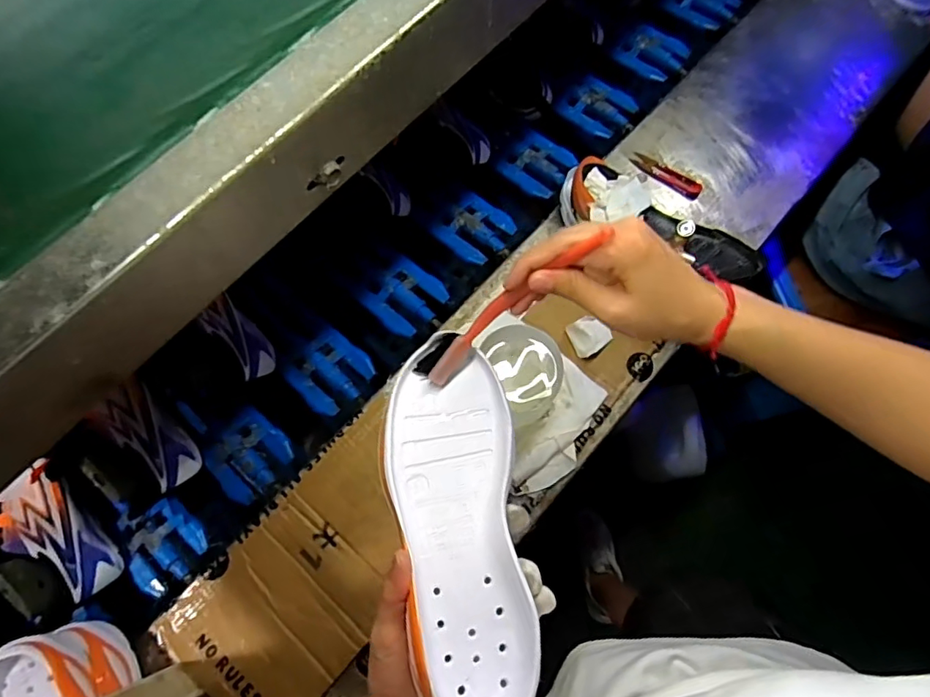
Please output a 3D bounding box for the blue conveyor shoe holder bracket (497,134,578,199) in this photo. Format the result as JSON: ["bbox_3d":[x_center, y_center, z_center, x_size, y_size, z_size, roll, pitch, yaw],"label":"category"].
[{"bbox_3d":[0.107,-0.268,0.782,0.090,0.016,0.091,40,81,11],"label":"blue conveyor shoe holder bracket"}]

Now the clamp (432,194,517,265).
[{"bbox_3d":[0.020,-0.167,0.749,0.098,0.026,0.084,37,81,10],"label":"clamp"}]

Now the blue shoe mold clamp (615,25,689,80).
[{"bbox_3d":[0.294,-0.457,0.833,0.106,0.023,0.071,35,80,10],"label":"blue shoe mold clamp"}]

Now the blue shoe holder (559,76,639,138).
[{"bbox_3d":[0.207,-0.364,0.814,0.106,0.015,0.087,38,81,10],"label":"blue shoe holder"}]

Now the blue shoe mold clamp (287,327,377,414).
[{"bbox_3d":[-0.171,0.029,0.684,0.087,0.020,0.091,39,81,11],"label":"blue shoe mold clamp"}]

